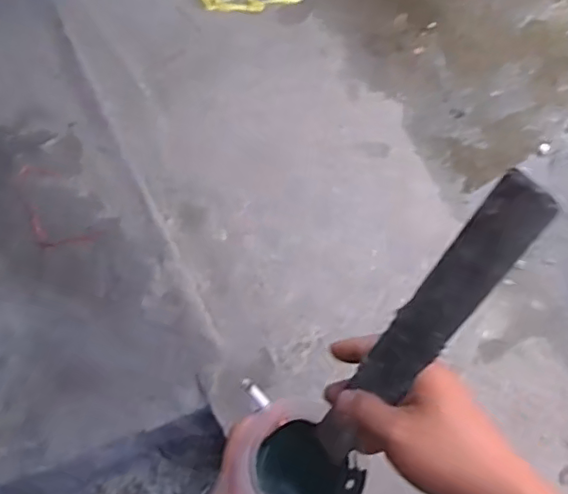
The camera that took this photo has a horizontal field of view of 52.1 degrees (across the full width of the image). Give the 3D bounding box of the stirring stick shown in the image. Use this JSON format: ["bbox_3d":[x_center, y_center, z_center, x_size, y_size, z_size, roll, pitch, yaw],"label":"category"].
[{"bbox_3d":[0.075,0.060,0.354,0.006,0.259,0.033,-12,53,-35],"label":"stirring stick"}]

